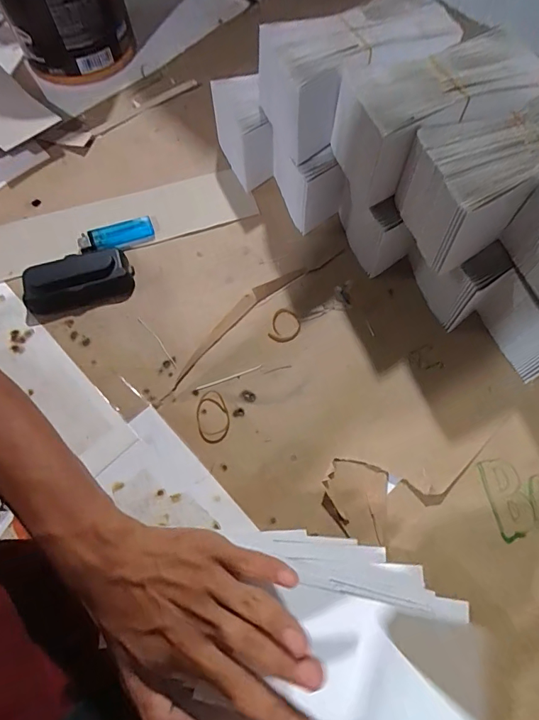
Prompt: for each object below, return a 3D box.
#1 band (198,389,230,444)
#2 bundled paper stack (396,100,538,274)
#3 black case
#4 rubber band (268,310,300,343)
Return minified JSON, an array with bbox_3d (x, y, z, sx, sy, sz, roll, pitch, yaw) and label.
[{"bbox_3d":[-0.053,0.053,0.415,0.029,0.004,0.049,-10,66,-3],"label":"band"},{"bbox_3d":[0.203,-0.155,0.377,0.168,0.079,0.089,-23,69,-7],"label":"bundled paper stack"},{"bbox_3d":[-0.197,-0.083,0.461,0.104,0.029,0.059,-13,66,-5],"label":"black case"},{"bbox_3d":[0.016,-0.035,0.450,0.028,0.004,0.036,15,67,8],"label":"rubber band"}]

